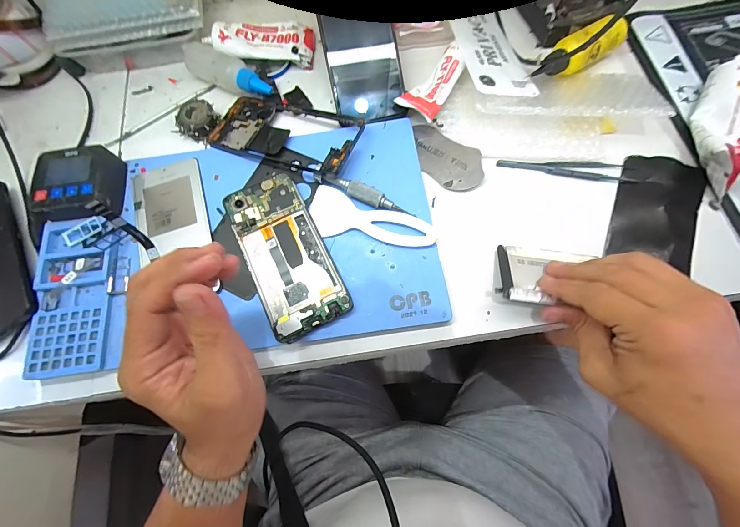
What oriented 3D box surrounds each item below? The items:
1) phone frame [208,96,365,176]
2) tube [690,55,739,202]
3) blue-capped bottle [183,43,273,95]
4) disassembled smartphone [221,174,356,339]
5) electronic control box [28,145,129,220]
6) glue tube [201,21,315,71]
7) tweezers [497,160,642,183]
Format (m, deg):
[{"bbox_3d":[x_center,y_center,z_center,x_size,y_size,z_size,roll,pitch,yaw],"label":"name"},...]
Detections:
[{"bbox_3d":[-0.091,-0.139,0.352,0.165,0.012,0.078,17,69,18],"label":"phone frame"},{"bbox_3d":[0.352,-0.142,0.322,0.046,0.037,0.153,20,75,10],"label":"tube"},{"bbox_3d":[-0.162,-0.220,0.371,0.112,0.037,0.032,29,76,12],"label":"blue-capped bottle"},{"bbox_3d":[-0.080,-0.011,0.306,0.070,0.010,0.159,-26,72,-6],"label":"disassembled smartphone"},{"bbox_3d":[-0.293,-0.078,0.329,0.068,0.032,0.076,-15,72,-1],"label":"electronic control box"},{"bbox_3d":[-0.128,-0.268,0.391,0.118,0.030,0.060,0,72,3],"label":"glue tube"},{"bbox_3d":[0.199,-0.095,0.328,0.132,0.004,0.019,3,73,5],"label":"tweezers"}]

